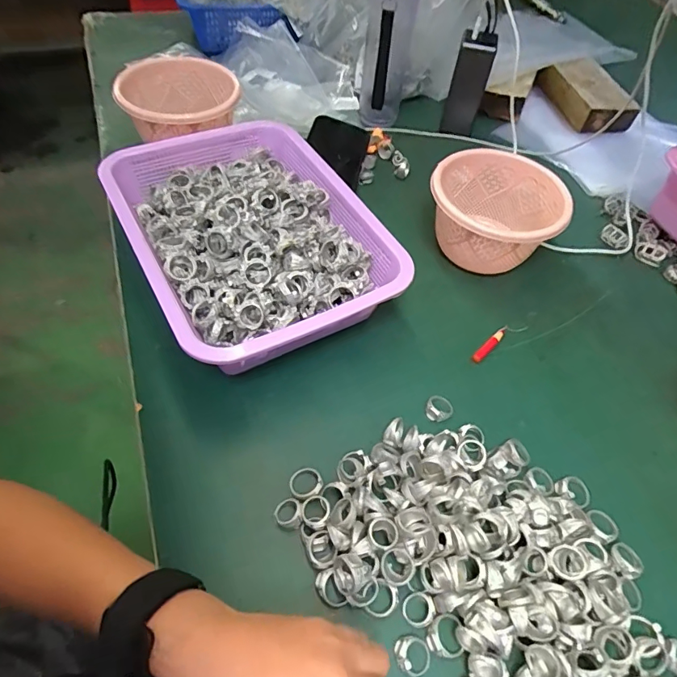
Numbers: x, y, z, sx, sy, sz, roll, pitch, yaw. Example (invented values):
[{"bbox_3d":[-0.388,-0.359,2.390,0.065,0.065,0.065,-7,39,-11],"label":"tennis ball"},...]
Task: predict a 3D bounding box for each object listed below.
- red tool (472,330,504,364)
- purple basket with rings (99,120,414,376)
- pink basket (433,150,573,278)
[{"bbox_3d":[0.156,0.008,0.478,0.010,0.005,0.054,39,61,22],"label":"red tool"},{"bbox_3d":[-0.085,-0.098,0.484,0.231,0.098,0.301,-23,59,-19],"label":"purple basket with rings"},{"bbox_3d":[0.175,-0.140,0.532,0.139,0.085,0.133,2,54,-2],"label":"pink basket"}]

